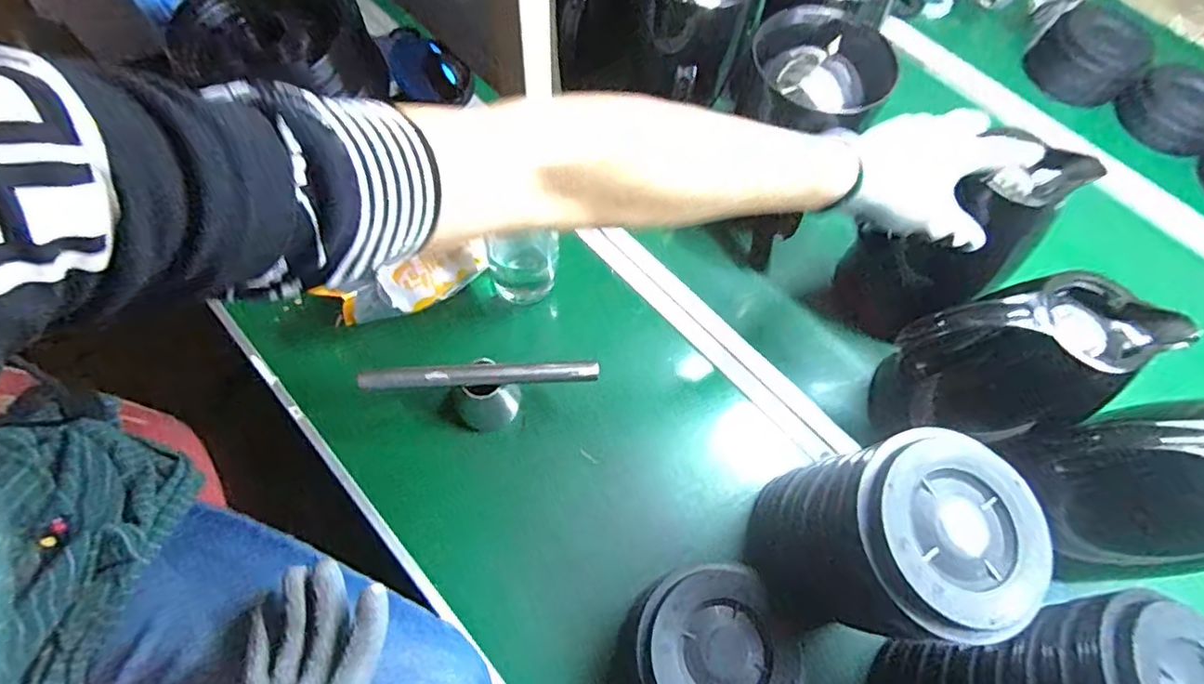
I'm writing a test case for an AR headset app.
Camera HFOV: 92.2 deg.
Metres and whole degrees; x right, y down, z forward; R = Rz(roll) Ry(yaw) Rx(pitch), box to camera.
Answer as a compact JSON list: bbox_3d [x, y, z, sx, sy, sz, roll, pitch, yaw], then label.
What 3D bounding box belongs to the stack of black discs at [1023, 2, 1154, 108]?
[{"bbox_3d":[0.661,-0.392,0.784,0.124,0.077,0.118,40,68,14],"label":"stack of black discs"}]

